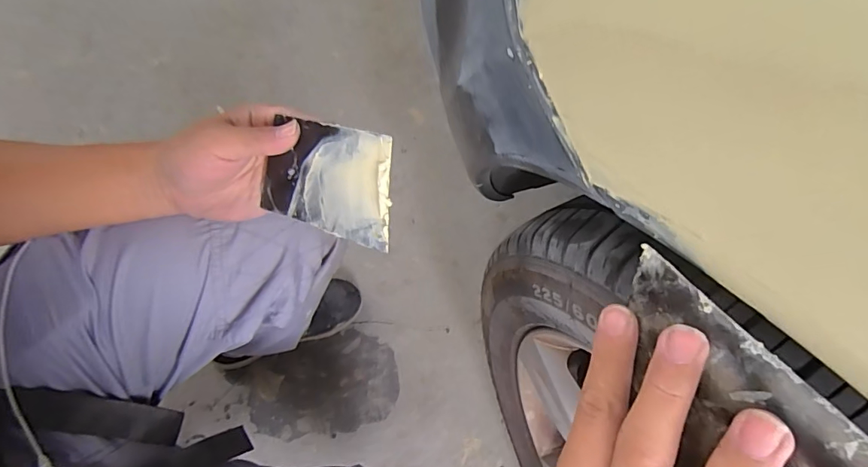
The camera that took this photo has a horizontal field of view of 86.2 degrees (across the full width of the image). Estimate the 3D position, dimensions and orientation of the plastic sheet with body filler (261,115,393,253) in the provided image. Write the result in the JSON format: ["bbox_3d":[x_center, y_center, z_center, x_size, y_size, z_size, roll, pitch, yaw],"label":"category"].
[{"bbox_3d":[-0.077,-0.037,0.316,0.116,0.005,0.074,18,113,30],"label":"plastic sheet with body filler"}]

